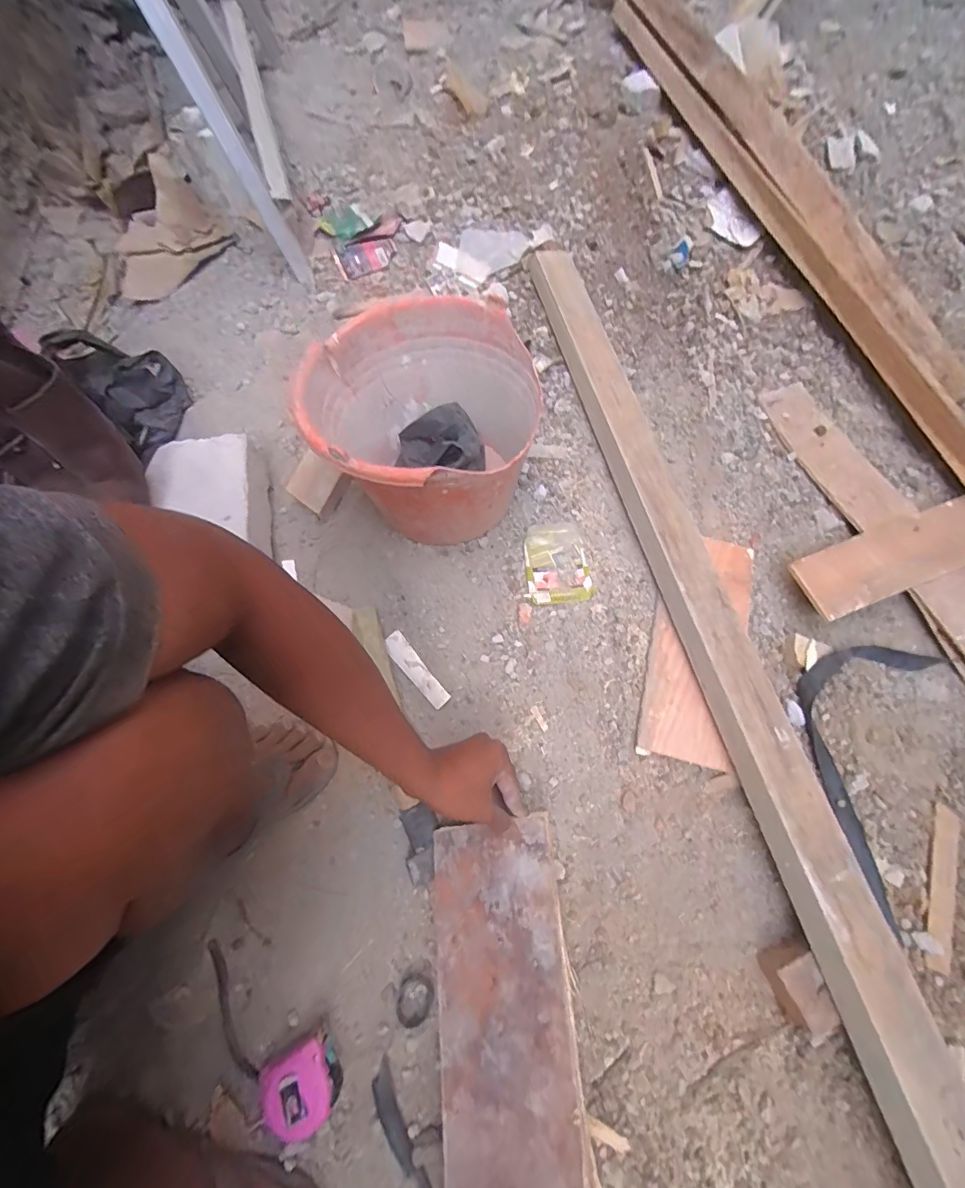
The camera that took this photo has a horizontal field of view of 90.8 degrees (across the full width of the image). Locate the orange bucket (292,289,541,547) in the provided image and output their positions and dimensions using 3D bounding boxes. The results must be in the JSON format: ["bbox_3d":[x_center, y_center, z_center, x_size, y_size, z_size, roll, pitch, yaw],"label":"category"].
[{"bbox_3d":[-0.063,-0.200,0.600,0.259,0.208,0.242,0,70,1],"label":"orange bucket"}]

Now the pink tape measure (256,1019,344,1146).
[{"bbox_3d":[-0.170,0.464,0.447,0.073,0.034,0.065,-31,72,-10],"label":"pink tape measure"}]

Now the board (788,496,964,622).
[{"bbox_3d":[0.733,-0.116,0.653,0.698,0.020,0.087,-19,67,-11],"label":"board"}]

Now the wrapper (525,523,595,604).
[{"bbox_3d":[0.098,-0.042,0.643,0.085,0.009,0.115,-7,70,-2],"label":"wrapper"}]

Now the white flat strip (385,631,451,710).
[{"bbox_3d":[-0.083,0.094,0.592,0.027,0.009,0.108,-37,73,-12],"label":"white flat strip"}]

